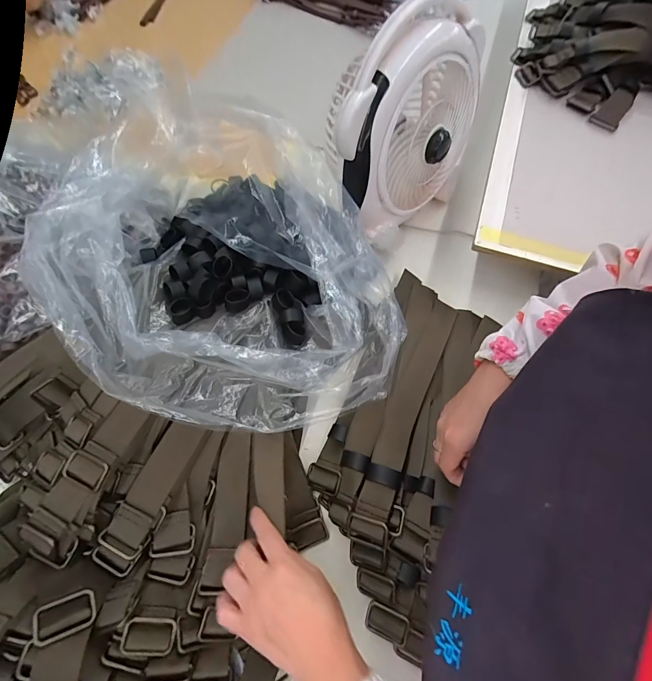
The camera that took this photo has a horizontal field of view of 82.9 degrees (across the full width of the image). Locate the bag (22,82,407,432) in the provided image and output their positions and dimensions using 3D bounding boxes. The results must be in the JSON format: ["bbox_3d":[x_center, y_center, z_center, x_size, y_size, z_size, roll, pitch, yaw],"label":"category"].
[{"bbox_3d":[-0.108,-0.080,0.450,0.412,0.171,0.348,22,68,9],"label":"bag"}]

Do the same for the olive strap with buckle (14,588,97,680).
[{"bbox_3d":[-0.223,0.269,0.302,0.050,0.025,0.099,3,67,-16],"label":"olive strap with buckle"}]

